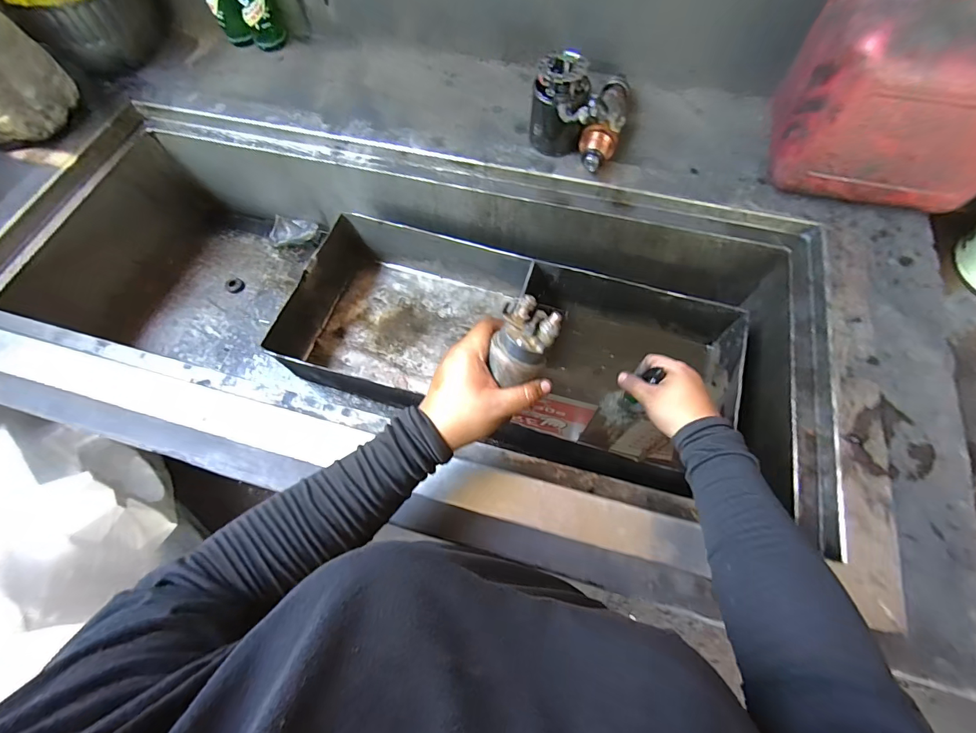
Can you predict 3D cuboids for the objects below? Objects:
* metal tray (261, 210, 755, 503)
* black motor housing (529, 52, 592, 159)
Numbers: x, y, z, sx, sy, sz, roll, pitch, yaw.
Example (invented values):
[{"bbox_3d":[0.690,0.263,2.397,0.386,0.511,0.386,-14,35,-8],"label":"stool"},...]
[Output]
[{"bbox_3d":[0.028,-0.035,0.677,0.673,0.120,0.286,14,66,8],"label":"metal tray"},{"bbox_3d":[0.099,-0.360,0.595,0.074,0.108,0.077,5,65,4],"label":"black motor housing"}]

